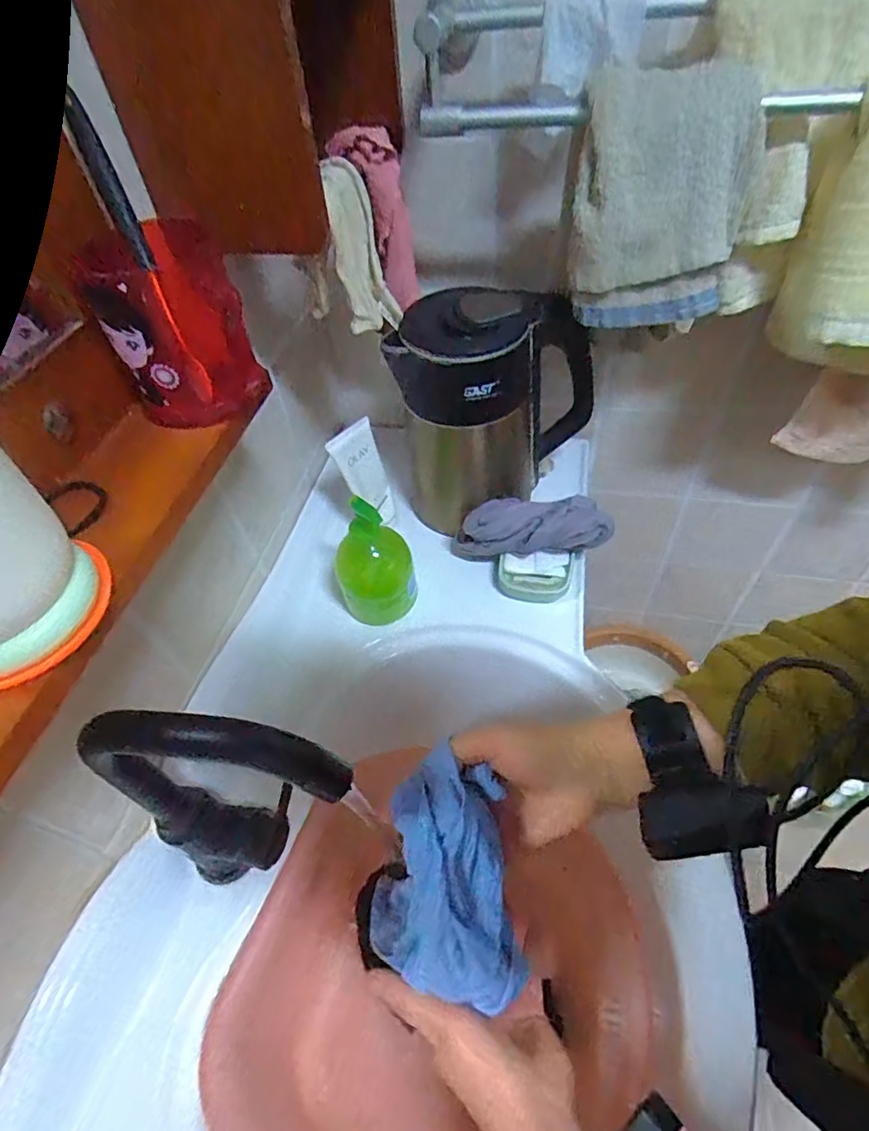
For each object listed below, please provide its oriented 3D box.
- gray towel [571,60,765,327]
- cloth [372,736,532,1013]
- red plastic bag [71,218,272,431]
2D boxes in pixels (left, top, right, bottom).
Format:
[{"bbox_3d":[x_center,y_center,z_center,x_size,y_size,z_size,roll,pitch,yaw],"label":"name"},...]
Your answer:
[{"bbox_3d":[0.184,-0.293,0.448,0.137,0.177,0.049,-2,29,2],"label":"gray towel"},{"bbox_3d":[0.001,0.201,0.352,0.093,0.089,0.126,-5,50,0],"label":"cloth"},{"bbox_3d":[-0.164,-0.154,0.356,0.085,0.095,0.077,-24,52,-16],"label":"red plastic bag"}]

